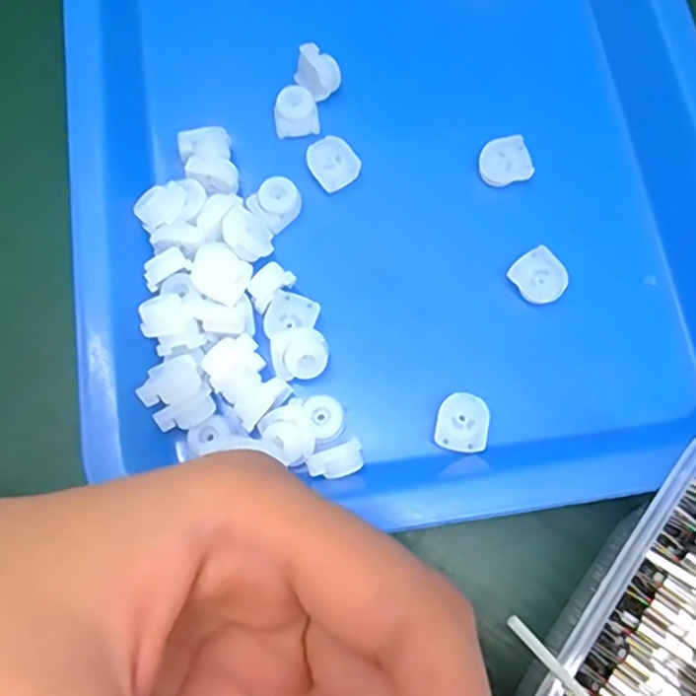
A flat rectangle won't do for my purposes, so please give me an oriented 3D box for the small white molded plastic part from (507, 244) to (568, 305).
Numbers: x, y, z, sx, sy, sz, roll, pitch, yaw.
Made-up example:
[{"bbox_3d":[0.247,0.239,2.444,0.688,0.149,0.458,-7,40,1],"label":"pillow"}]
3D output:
[{"bbox_3d":[0.067,-0.025,0.229,0.017,0.004,0.019,-38,91,1],"label":"small white molded plastic part"}]

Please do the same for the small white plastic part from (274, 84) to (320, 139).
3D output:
[{"bbox_3d":[-0.020,-0.090,0.247,0.016,0.009,0.017,-6,74,-3],"label":"small white plastic part"}]

